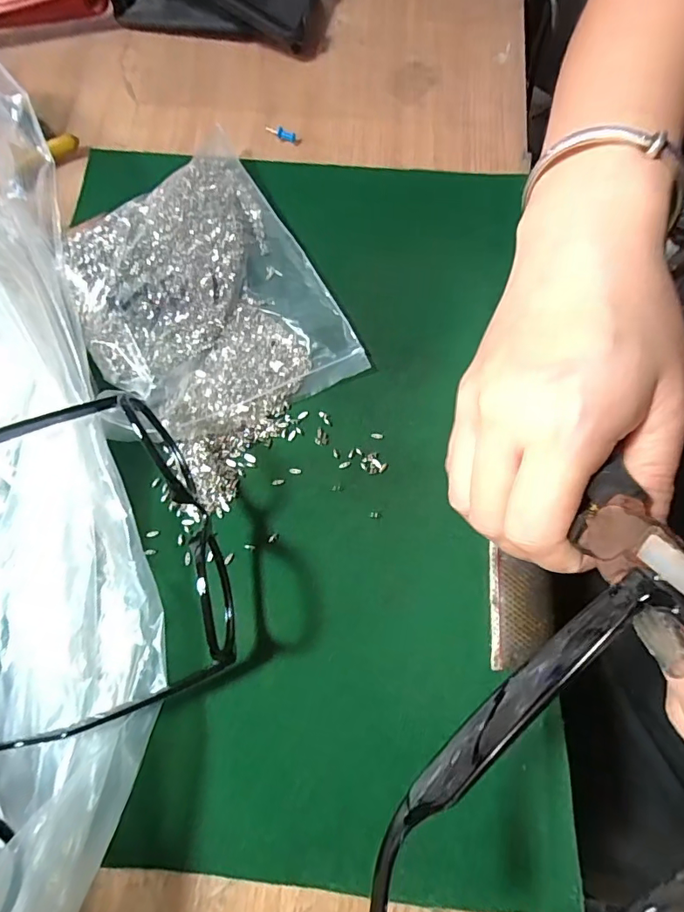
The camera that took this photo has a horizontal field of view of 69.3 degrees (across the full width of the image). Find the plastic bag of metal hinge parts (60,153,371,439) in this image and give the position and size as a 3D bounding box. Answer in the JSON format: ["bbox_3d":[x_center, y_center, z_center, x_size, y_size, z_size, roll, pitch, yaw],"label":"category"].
[{"bbox_3d":[-0.089,-0.101,0.304,0.136,0.035,0.173,-30,76,-7],"label":"plastic bag of metal hinge parts"}]

